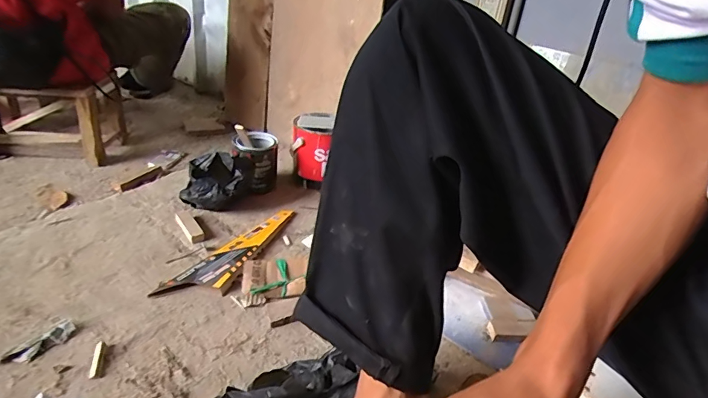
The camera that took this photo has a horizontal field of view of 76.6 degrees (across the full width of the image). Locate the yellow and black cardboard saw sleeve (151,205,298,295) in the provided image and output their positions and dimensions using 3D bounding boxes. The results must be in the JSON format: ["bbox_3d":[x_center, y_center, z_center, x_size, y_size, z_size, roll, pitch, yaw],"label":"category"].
[{"bbox_3d":[-0.225,0.098,0.899,0.100,0.021,0.363,18,32,18],"label":"yellow and black cardboard saw sleeve"}]

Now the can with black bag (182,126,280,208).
[{"bbox_3d":[-0.284,-0.064,1.053,0.135,0.143,0.267,18,32,18],"label":"can with black bag"}]

